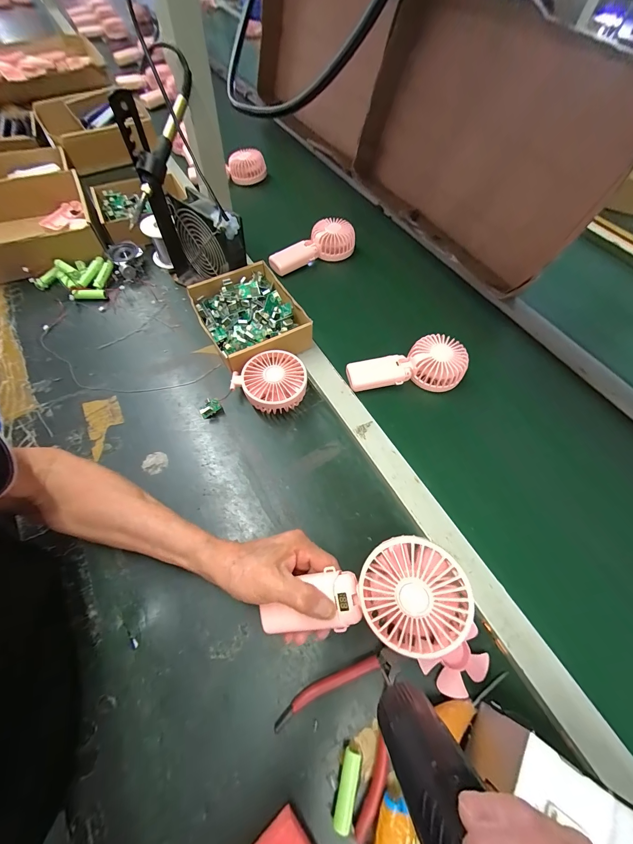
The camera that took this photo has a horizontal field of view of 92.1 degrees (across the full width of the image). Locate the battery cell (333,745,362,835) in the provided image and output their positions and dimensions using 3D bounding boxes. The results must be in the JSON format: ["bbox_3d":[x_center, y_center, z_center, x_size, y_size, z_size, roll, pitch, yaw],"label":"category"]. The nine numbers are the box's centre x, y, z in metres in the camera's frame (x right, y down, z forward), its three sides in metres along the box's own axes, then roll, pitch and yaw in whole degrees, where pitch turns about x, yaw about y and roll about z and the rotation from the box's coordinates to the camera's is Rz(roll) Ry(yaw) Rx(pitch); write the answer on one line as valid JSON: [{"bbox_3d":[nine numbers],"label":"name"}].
[{"bbox_3d":[0.027,0.319,0.266,0.015,0.013,0.051,16,61,5],"label":"battery cell"}]

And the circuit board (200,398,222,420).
[{"bbox_3d":[-0.151,-0.020,0.432,0.022,0.018,0.029,41,66,18],"label":"circuit board"}]

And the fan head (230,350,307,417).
[{"bbox_3d":[-0.062,-0.053,0.436,0.090,0.050,0.086,2,61,-3],"label":"fan head"}]

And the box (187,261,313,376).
[{"bbox_3d":[-0.106,-0.167,0.491,0.142,0.059,0.174,-25,65,-16],"label":"box"}]

